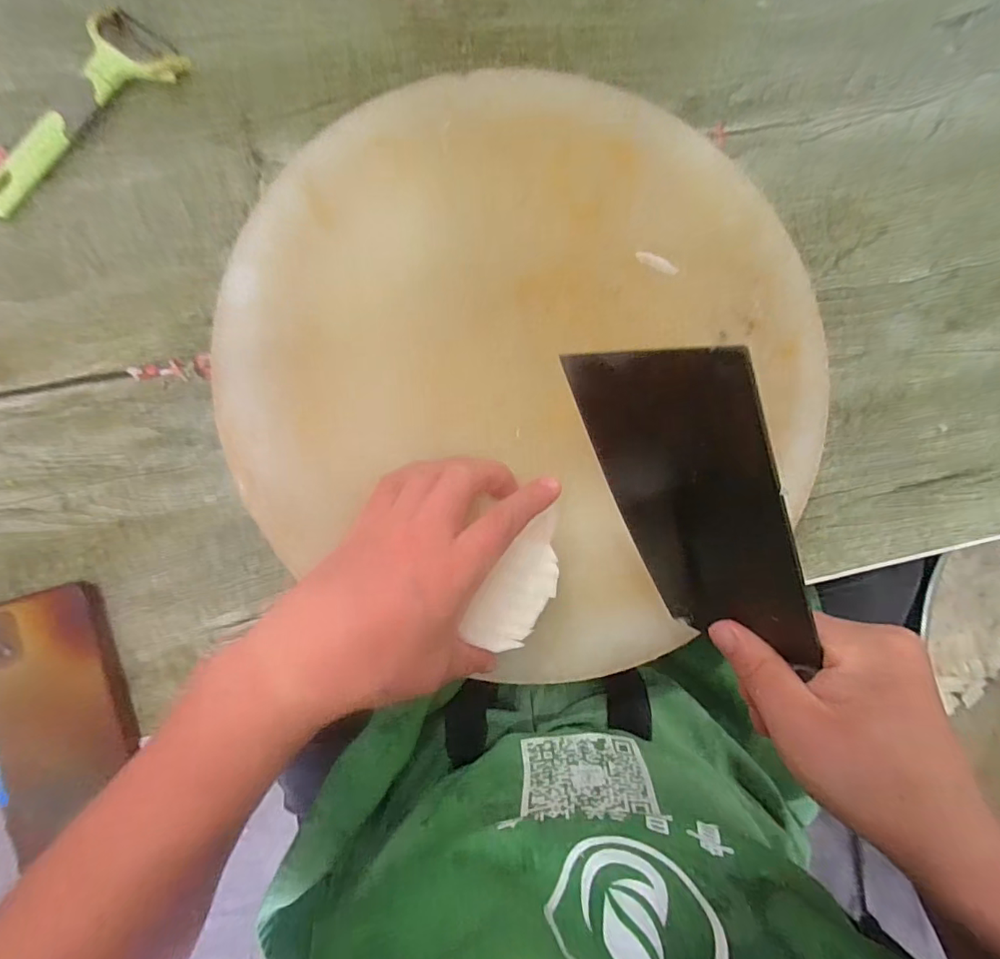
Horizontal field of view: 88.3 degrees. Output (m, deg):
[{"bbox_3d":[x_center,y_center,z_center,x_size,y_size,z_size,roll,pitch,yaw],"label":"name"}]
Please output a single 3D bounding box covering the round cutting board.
[{"bbox_3d":[0.025,-0.078,0.353,0.392,0.033,0.391,1,85,-7],"label":"round cutting board"}]

